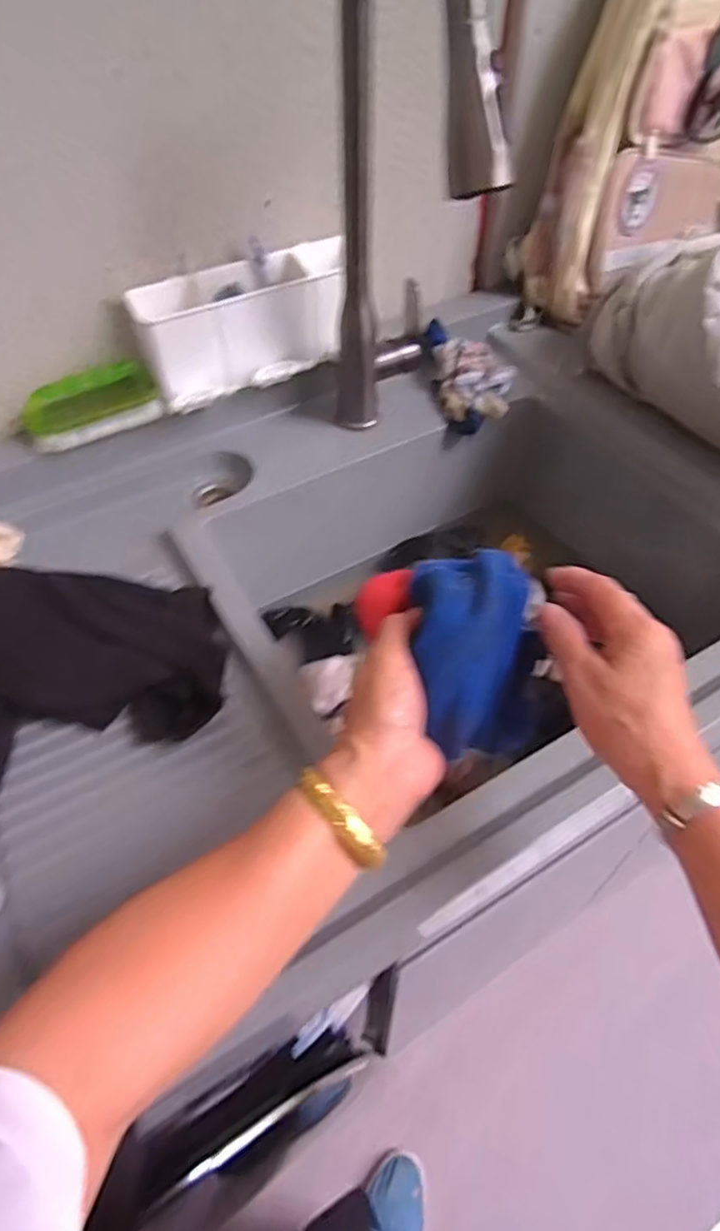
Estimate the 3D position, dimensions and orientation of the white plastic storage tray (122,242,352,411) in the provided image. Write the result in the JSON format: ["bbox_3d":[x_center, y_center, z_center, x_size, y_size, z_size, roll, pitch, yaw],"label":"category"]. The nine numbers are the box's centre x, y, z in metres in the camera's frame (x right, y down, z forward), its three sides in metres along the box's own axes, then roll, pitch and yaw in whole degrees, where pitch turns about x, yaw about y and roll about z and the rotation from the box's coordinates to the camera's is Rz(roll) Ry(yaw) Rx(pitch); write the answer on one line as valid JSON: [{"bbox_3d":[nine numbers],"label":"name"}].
[{"bbox_3d":[-0.116,-0.318,0.724,0.239,0.101,0.072,-26,56,-19],"label":"white plastic storage tray"}]

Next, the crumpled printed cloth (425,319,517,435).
[{"bbox_3d":[0.137,-0.292,0.800,0.089,0.026,0.157,-8,69,-3],"label":"crumpled printed cloth"}]

